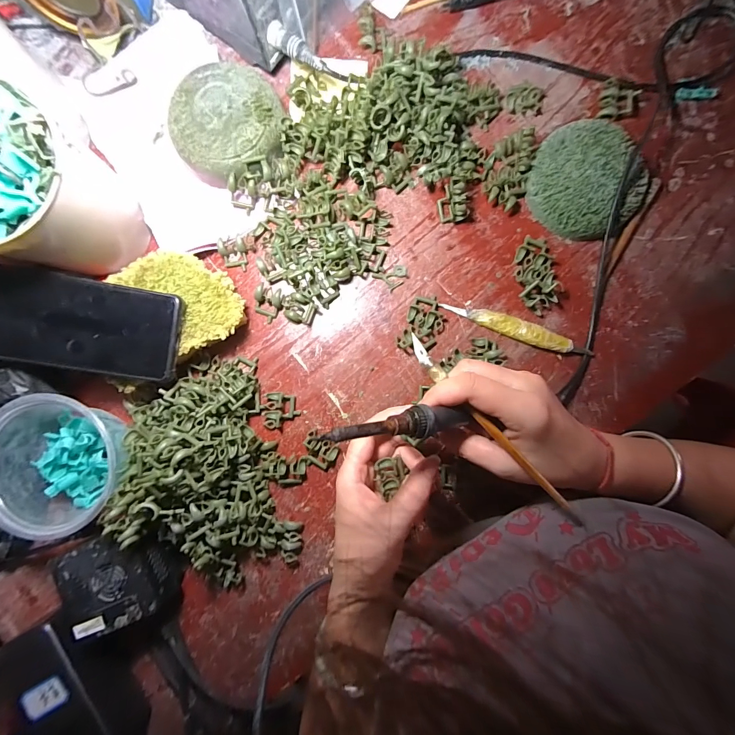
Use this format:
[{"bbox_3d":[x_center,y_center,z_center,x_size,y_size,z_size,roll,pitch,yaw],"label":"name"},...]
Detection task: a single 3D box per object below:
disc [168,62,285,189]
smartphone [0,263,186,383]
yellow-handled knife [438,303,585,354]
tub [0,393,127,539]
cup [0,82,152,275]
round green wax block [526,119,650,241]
[{"bbox_3d":[-0.128,-0.224,0.336,0.097,0.033,0.094,0,89,0],"label":"disc"},{"bbox_3d":[-0.244,-0.037,0.299,0.163,0.009,0.076,10,91,-9],"label":"smartphone"},{"bbox_3d":[0.141,-0.038,0.347,0.137,0.012,0.017,22,89,1],"label":"yellow-handled knife"},{"bbox_3d":[-0.263,0.078,0.314,0.116,0.050,0.107,0,89,0],"label":"tub"},{"bbox_3d":[-0.254,-0.131,0.283,0.097,0.145,0.107,20,89,1],"label":"cup"},{"bbox_3d":[0.205,-0.175,0.341,0.103,0.026,0.100,0,89,0],"label":"round green wax block"}]

